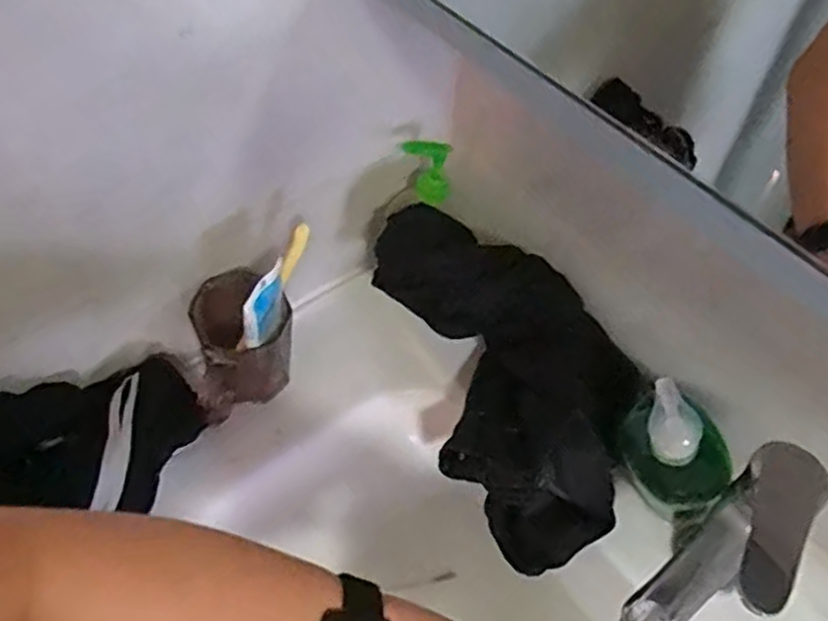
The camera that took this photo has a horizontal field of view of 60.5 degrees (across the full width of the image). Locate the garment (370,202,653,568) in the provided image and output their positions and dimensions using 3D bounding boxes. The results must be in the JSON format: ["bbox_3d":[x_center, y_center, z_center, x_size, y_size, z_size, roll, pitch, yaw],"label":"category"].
[{"bbox_3d":[0.083,0.048,0.586,0.162,0.075,0.301,-25,78,3],"label":"garment"}]

